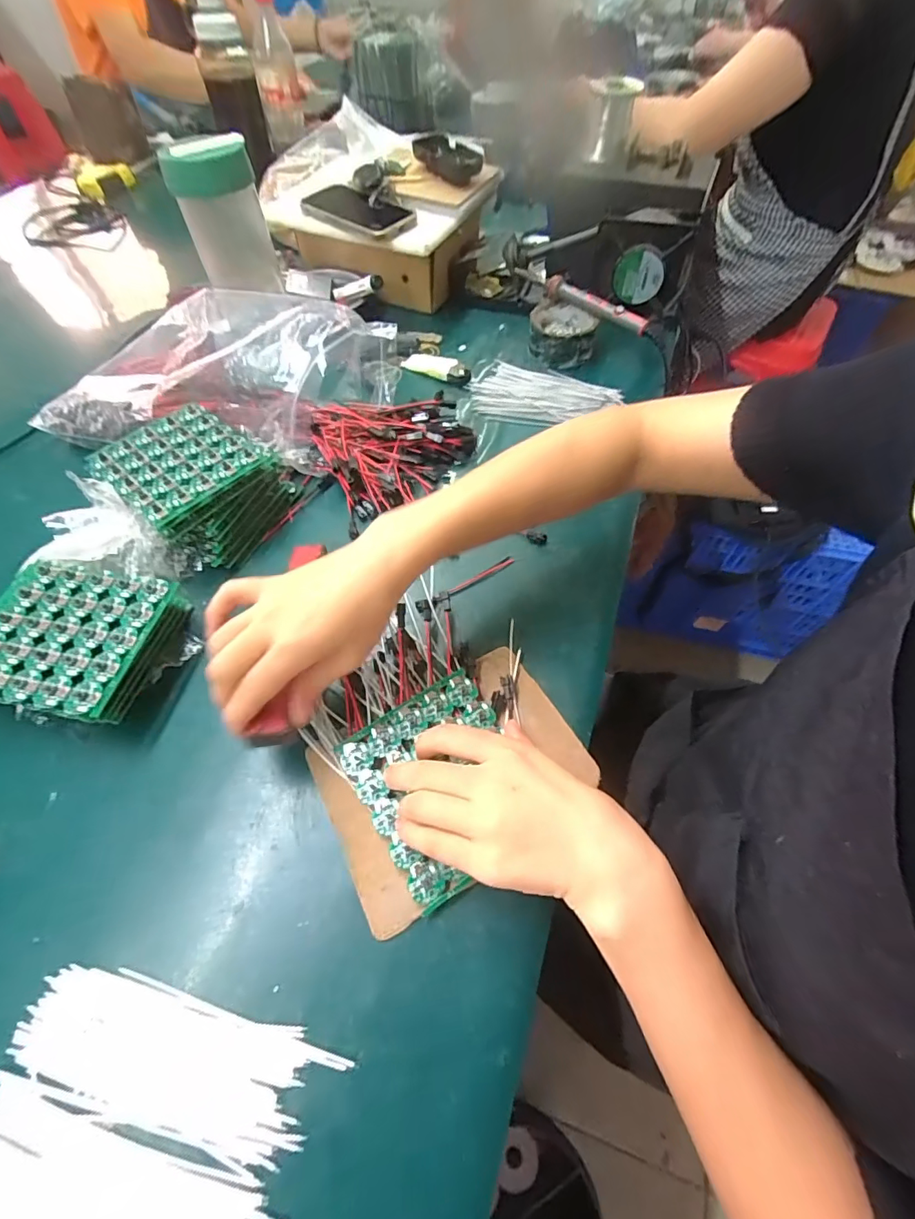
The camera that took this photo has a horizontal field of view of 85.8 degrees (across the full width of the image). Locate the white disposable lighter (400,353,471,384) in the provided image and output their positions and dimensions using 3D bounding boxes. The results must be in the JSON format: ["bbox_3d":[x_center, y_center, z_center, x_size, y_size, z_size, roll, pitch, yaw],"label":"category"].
[{"bbox_3d":[-0.027,-0.300,0.606,0.096,0.016,0.027,26,60,16],"label":"white disposable lighter"}]

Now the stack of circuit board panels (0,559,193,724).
[{"bbox_3d":[-0.283,0.022,0.370,0.132,0.042,0.119,9,58,4],"label":"stack of circuit board panels"}]

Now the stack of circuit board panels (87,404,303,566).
[{"bbox_3d":[-0.232,-0.117,0.455,0.131,0.067,0.133,31,61,19],"label":"stack of circuit board panels"}]

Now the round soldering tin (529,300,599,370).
[{"bbox_3d":[0.132,-0.350,0.623,0.081,0.036,0.086,4,56,2],"label":"round soldering tin"}]

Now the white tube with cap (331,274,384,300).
[{"bbox_3d":[-0.129,-0.416,0.637,0.102,0.018,0.014,21,55,42],"label":"white tube with cap"}]

